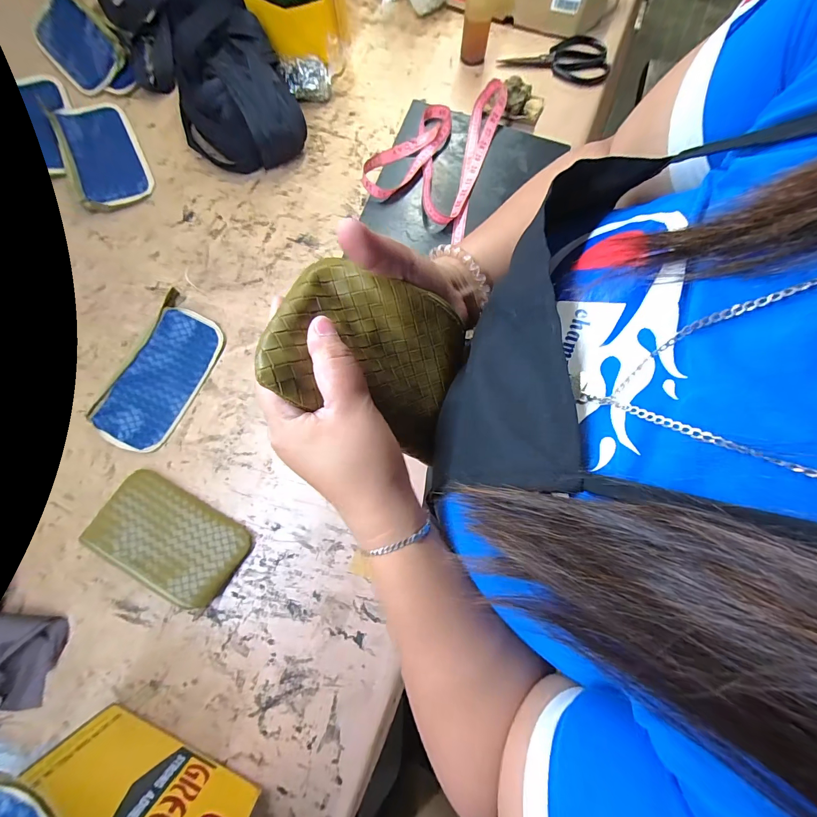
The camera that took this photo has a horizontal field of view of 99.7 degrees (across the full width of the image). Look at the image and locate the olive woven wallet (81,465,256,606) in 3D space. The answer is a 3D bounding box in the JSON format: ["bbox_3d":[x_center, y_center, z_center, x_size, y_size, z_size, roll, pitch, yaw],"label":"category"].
[{"bbox_3d":[-0.332,0.177,0.480,0.199,0.044,0.109,29,80,4],"label":"olive woven wallet"}]

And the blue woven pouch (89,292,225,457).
[{"bbox_3d":[-0.381,-0.049,0.533,0.113,0.019,0.228,27,80,4],"label":"blue woven pouch"}]

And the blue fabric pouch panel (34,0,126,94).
[{"bbox_3d":[-0.620,-0.687,0.643,0.117,0.018,0.219,-45,81,6],"label":"blue fabric pouch panel"}]

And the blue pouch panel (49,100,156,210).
[{"bbox_3d":[-0.535,-0.447,0.603,0.119,0.017,0.231,-26,81,-5],"label":"blue pouch panel"}]

